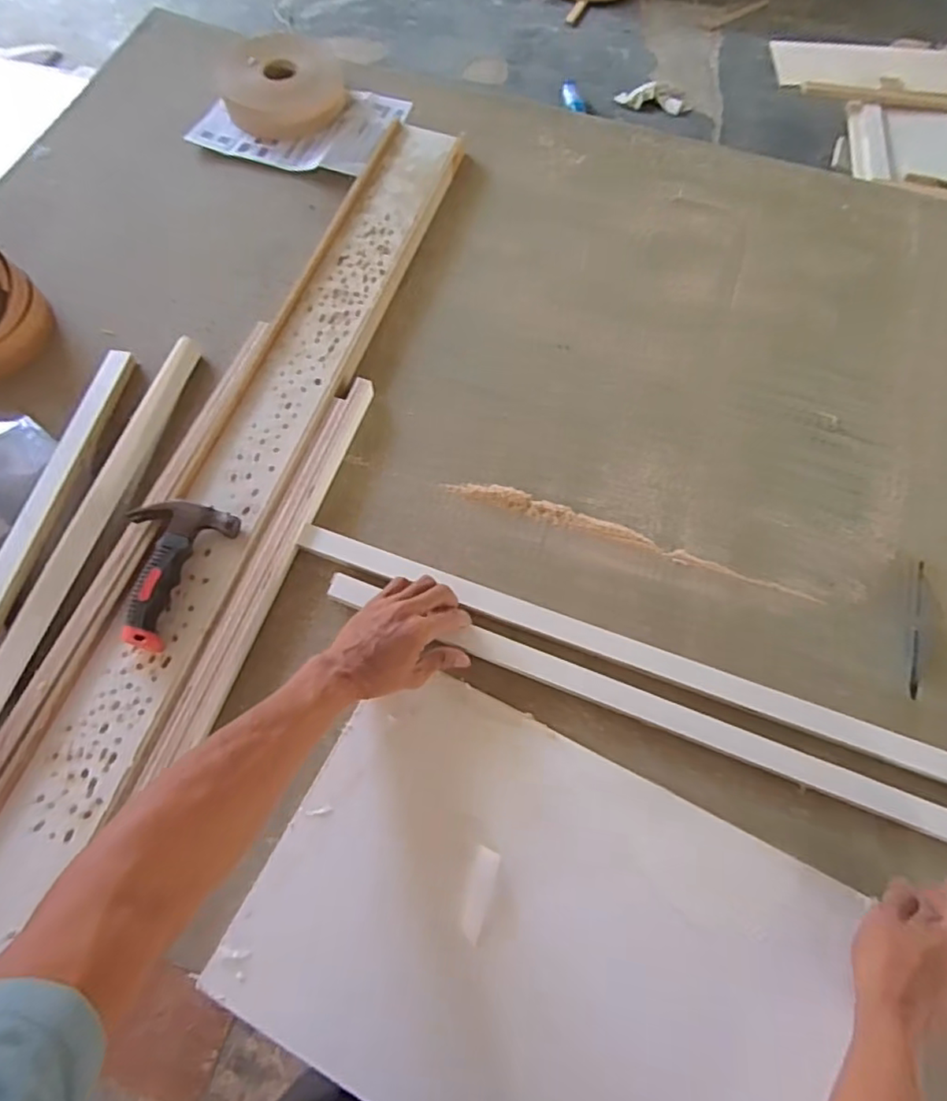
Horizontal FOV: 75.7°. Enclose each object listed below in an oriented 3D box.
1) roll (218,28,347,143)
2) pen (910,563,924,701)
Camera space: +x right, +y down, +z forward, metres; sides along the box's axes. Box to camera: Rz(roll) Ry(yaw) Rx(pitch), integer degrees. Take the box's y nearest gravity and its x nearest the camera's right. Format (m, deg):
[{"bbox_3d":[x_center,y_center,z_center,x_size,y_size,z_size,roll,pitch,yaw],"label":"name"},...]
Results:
[{"bbox_3d":[-0.297,-0.727,0.953,0.183,0.050,0.200,0,68,-1],"label":"roll"},{"bbox_3d":[0.479,0.084,0.658,0.008,0.007,0.157,16,69,5],"label":"pen"}]

